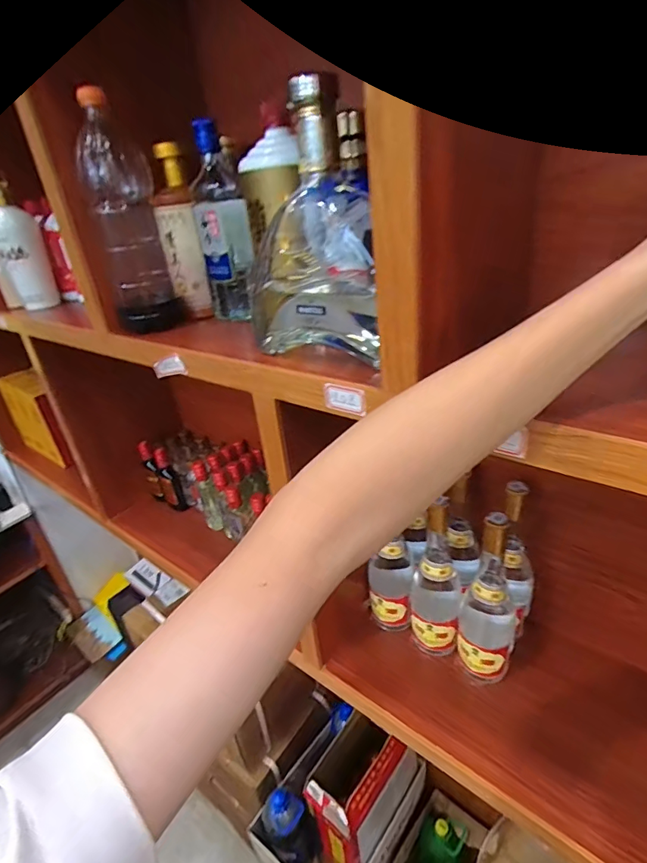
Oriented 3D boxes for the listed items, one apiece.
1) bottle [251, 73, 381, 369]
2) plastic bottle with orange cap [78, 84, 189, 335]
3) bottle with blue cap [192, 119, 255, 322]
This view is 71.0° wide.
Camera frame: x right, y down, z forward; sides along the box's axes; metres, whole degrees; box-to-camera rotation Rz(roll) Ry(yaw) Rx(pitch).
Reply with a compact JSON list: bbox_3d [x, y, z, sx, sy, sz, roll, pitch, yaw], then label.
[{"bbox_3d":[-0.017,-0.178,0.416,0.116,0.212,0.123,-10,29,-5],"label":"bottle"},{"bbox_3d":[-0.258,-0.272,0.604,0.083,0.276,0.080,-17,30,-18],"label":"plastic bottle with orange cap"},{"bbox_3d":[-0.133,-0.270,0.607,0.066,0.228,0.067,-12,29,-9],"label":"bottle with blue cap"}]

